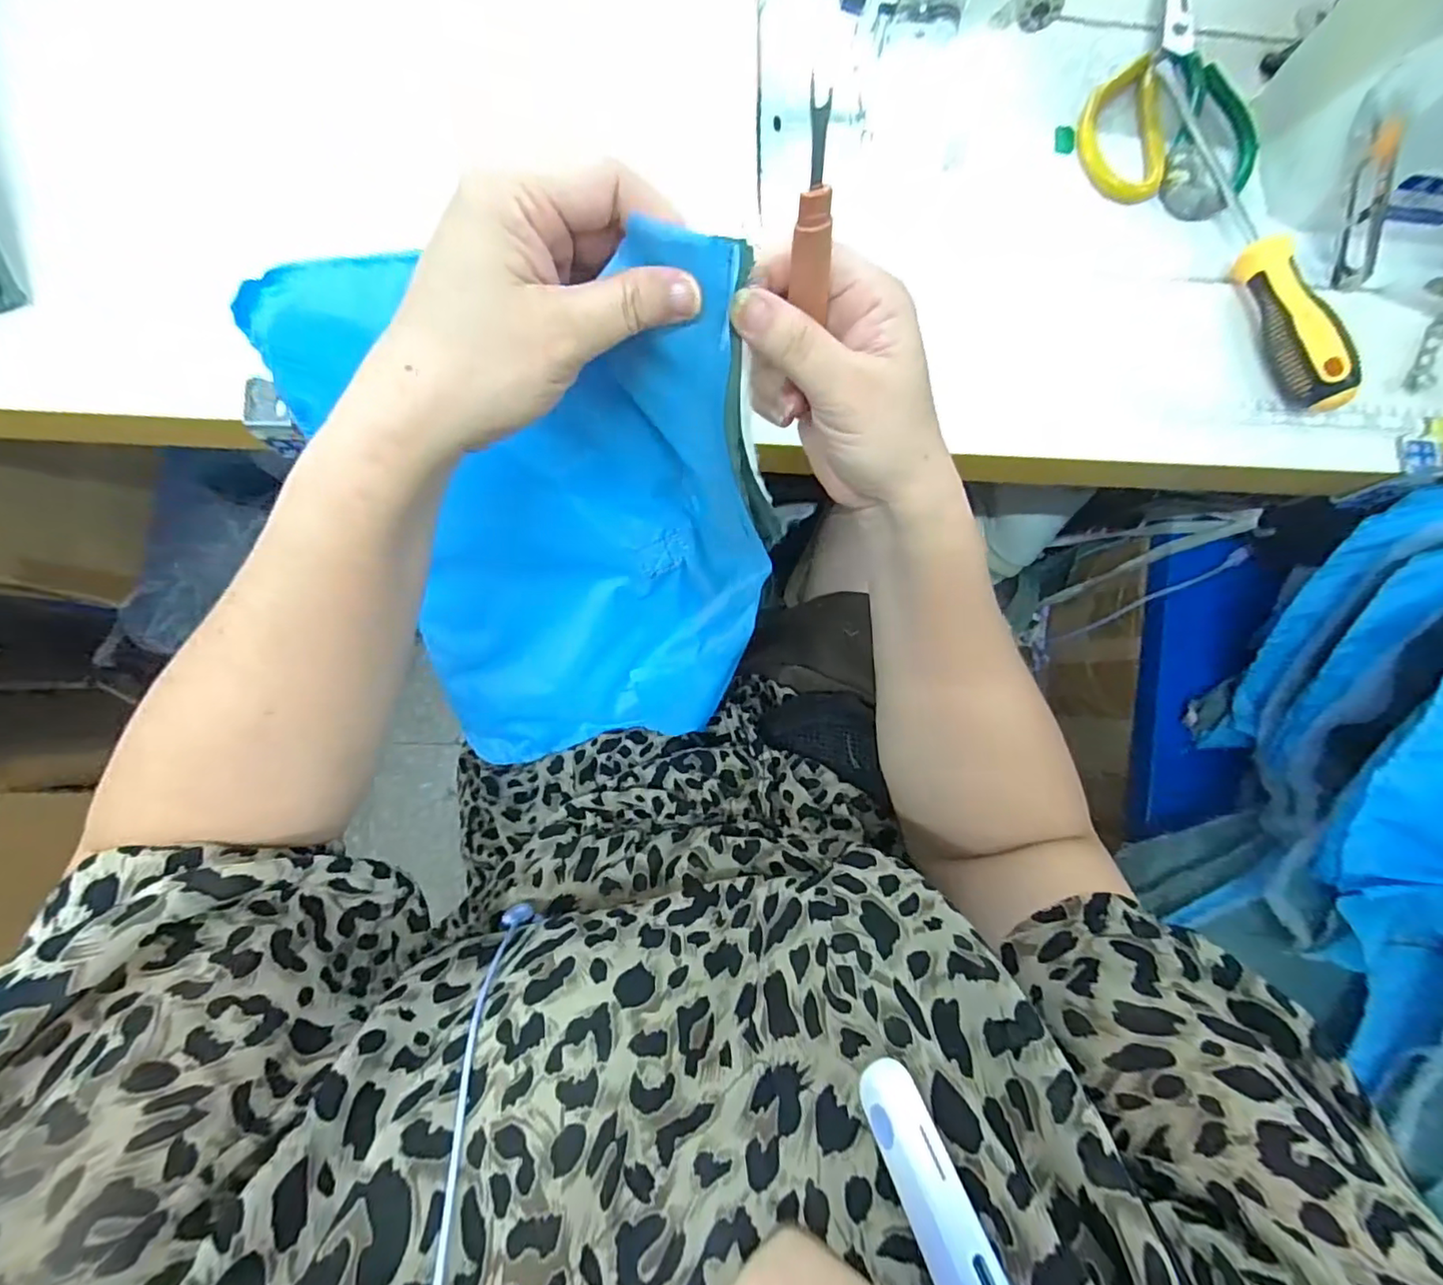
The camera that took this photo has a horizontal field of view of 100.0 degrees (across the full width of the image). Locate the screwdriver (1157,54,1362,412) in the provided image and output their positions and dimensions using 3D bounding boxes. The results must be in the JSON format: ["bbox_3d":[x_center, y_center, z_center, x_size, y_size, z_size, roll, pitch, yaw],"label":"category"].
[{"bbox_3d":[0.329,-0.260,0.385,0.028,0.040,0.251,-20,84,-3],"label":"screwdriver"}]

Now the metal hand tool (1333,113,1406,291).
[{"bbox_3d":[0.398,-0.269,0.372,0.017,0.092,0.019,-38,42,-5],"label":"metal hand tool"}]

